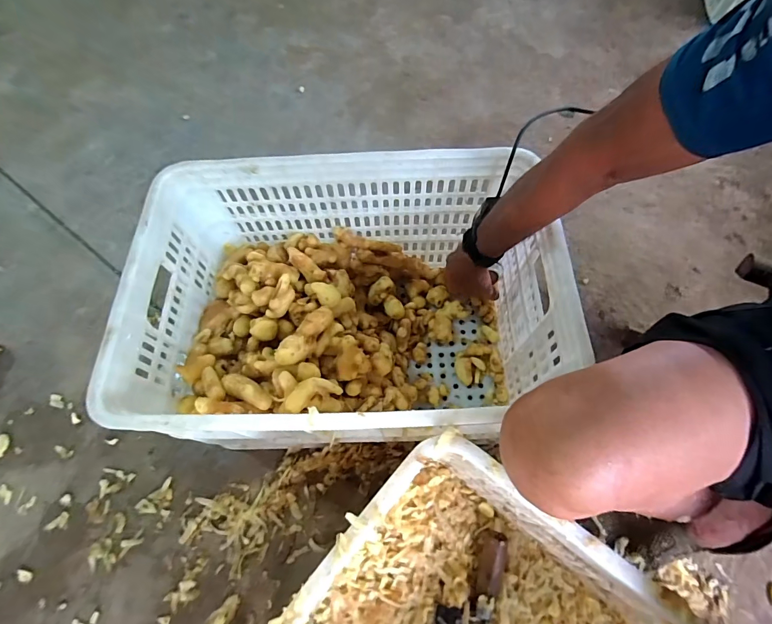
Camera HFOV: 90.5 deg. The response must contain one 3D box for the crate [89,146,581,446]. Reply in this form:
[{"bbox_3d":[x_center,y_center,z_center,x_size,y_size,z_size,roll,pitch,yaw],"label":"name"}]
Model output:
[{"bbox_3d":[-0.047,0.005,0.567,0.507,0.276,0.349,-2,66,1],"label":"crate"}]

